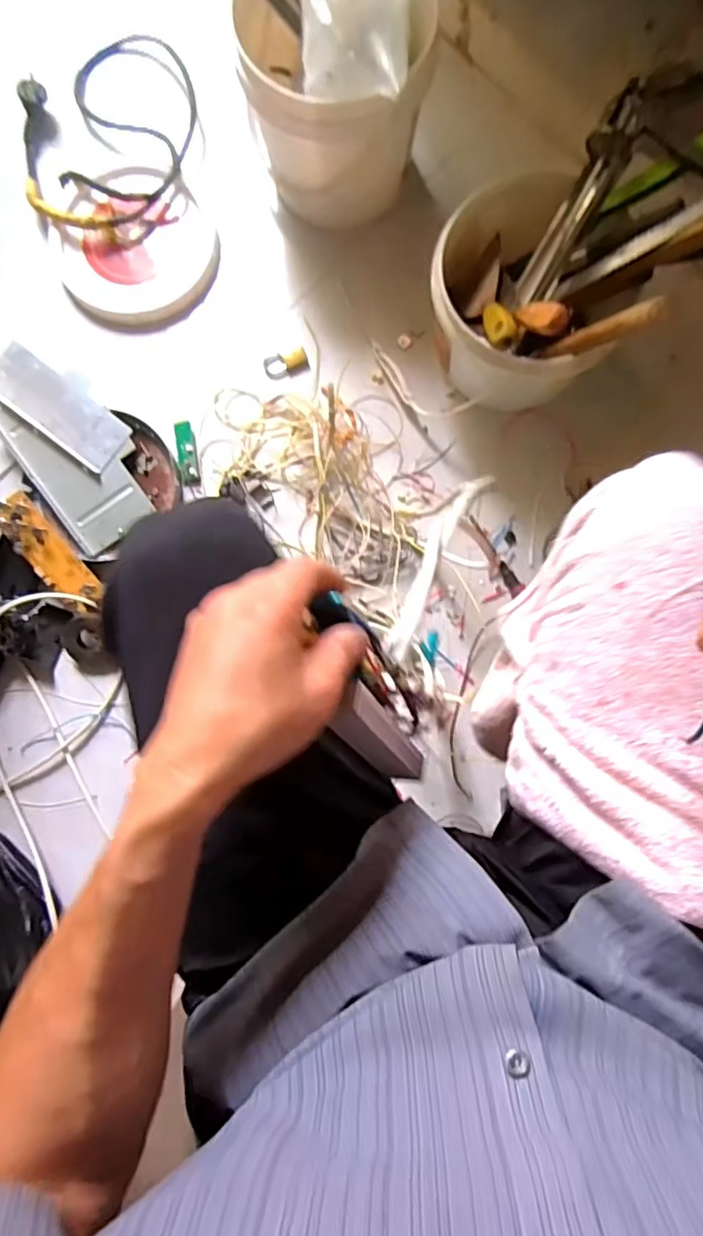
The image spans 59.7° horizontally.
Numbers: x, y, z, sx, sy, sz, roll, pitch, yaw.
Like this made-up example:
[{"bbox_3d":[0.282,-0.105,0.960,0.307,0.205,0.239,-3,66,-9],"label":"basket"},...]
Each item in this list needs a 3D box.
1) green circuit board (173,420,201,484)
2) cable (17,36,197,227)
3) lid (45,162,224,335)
[{"bbox_3d":[-0.219,-0.220,0.817,0.025,0.005,0.085,-9,85,0],"label":"green circuit board"},{"bbox_3d":[-0.338,-0.673,0.846,0.264,0.046,0.280,-22,85,-1],"label":"cable"},{"bbox_3d":[-0.298,-0.510,0.846,0.209,0.034,0.203,0,85,1],"label":"lid"}]

